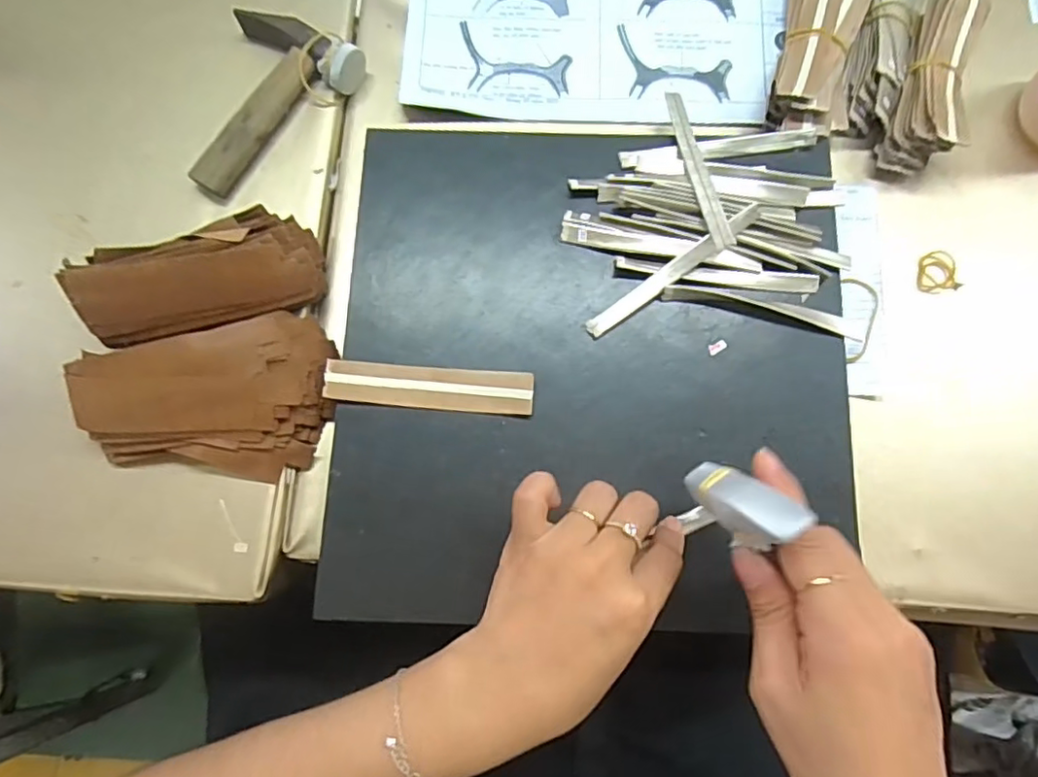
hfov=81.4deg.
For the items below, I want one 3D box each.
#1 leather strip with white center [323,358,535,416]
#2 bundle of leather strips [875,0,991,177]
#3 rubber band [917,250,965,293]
[{"bbox_3d":[-0.053,-0.002,0.354,0.121,0.007,0.025,5,79,1],"label":"leather strip with white center"},{"bbox_3d":[0.278,-0.206,0.403,0.043,0.038,0.132,18,80,3],"label":"bundle of leather strips"},{"bbox_3d":[0.273,-0.076,0.391,0.026,0.004,0.026,-8,79,-2],"label":"rubber band"}]

